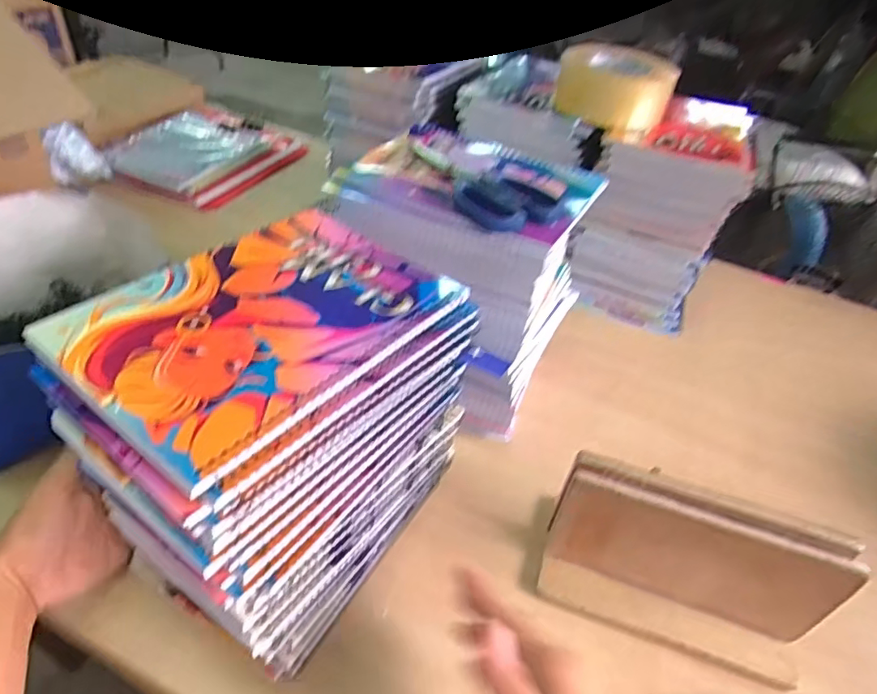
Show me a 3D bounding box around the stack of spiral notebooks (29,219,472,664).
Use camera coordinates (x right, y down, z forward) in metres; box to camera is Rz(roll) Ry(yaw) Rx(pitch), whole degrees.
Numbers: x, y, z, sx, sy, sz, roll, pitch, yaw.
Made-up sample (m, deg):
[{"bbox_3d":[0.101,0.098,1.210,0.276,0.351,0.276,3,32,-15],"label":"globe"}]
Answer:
[{"bbox_3d":[-0.102,0.052,0.373,0.152,0.191,0.196,28,46,22],"label":"stack of spiral notebooks"}]

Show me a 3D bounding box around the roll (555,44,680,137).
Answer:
[{"bbox_3d":[0.204,-0.304,0.645,0.128,0.053,0.126,20,43,14],"label":"roll"}]

